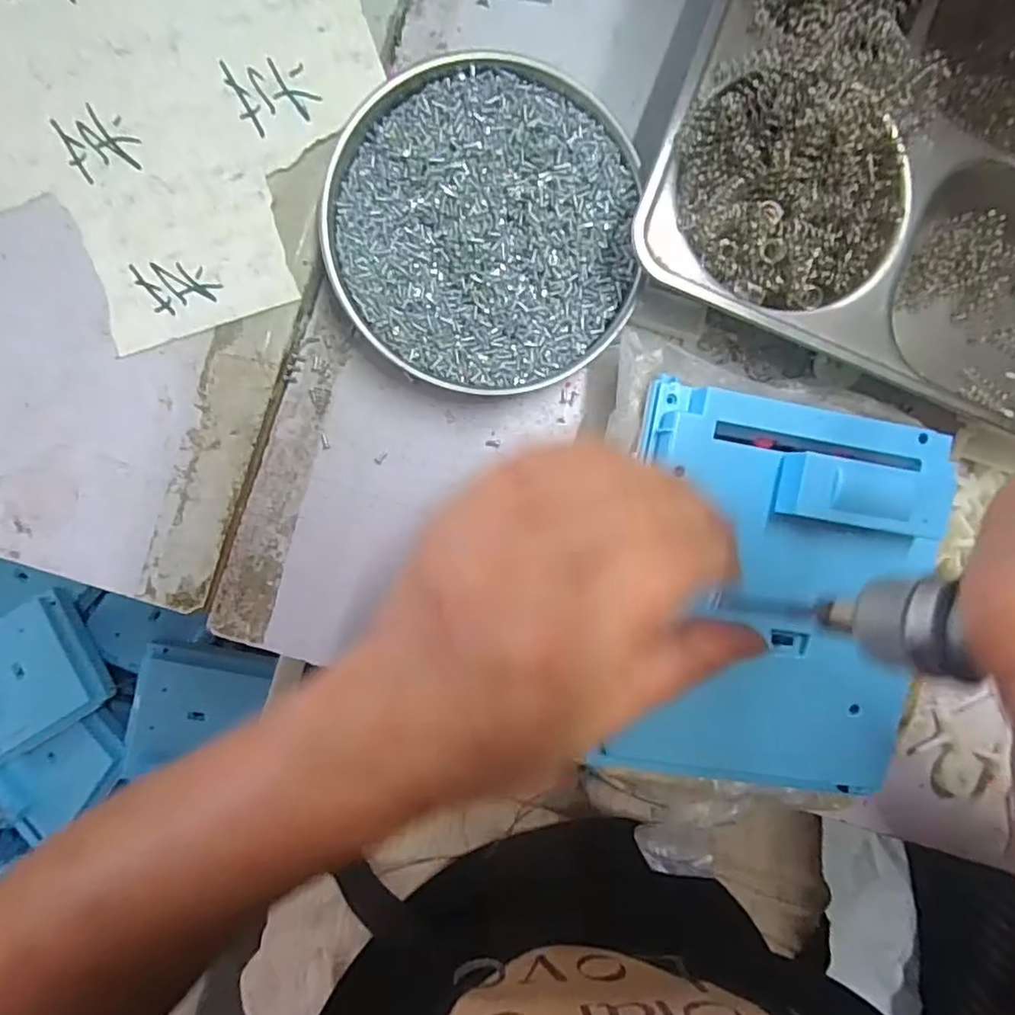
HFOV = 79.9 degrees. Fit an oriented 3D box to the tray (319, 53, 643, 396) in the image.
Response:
[{"bbox_3d":[-0.010,-0.119,0.263,0.129,0.018,0.131,-3,95,-5],"label":"tray"}]

